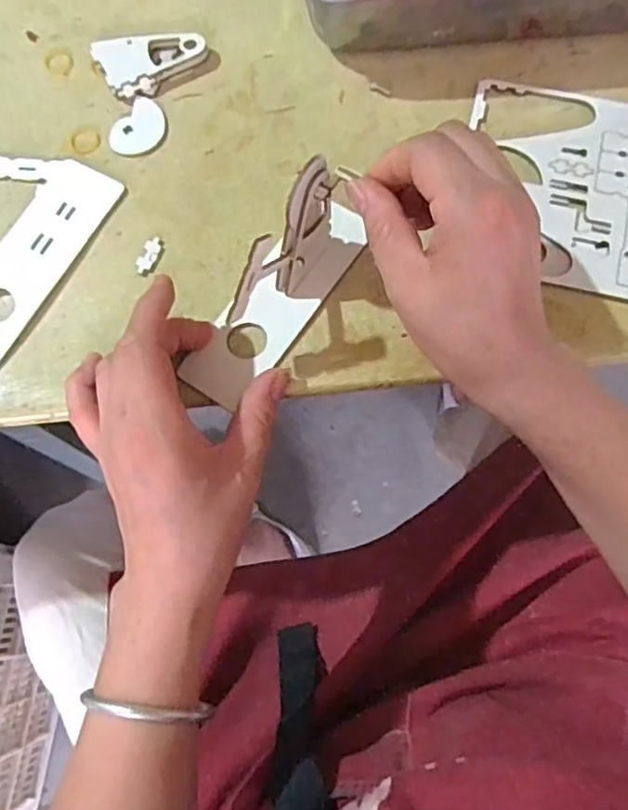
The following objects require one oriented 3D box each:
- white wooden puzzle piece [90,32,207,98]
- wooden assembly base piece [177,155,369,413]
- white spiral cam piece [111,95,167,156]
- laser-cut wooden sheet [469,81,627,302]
[{"bbox_3d":[-0.109,-0.231,0.430,0.074,0.013,0.042,-12,73,-2],"label":"white wooden puzzle piece"},{"bbox_3d":[-0.020,-0.068,0.345,0.042,0.073,0.138,39,78,12],"label":"wooden assembly base piece"},{"bbox_3d":[-0.114,-0.183,0.418,0.034,0.004,0.043,36,77,11],"label":"white spiral cam piece"},{"bbox_3d":[0.164,-0.136,0.396,0.139,0.004,0.143,13,72,6],"label":"laser-cut wooden sheet"}]

